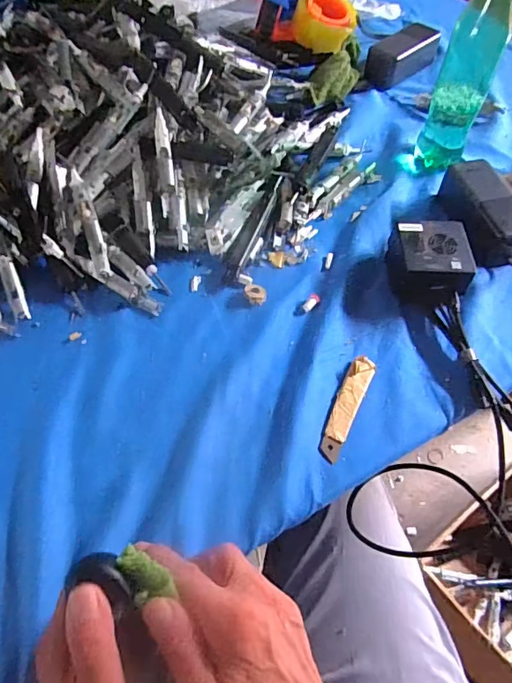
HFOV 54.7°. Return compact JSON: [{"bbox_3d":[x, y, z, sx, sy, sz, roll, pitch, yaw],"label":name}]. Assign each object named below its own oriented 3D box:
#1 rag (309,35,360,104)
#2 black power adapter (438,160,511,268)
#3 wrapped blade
[{"bbox_3d":[0.122,-0.413,0.749,0.067,0.031,0.131,10,55,6],"label":"rag"},{"bbox_3d":[0.264,-0.143,0.561,0.065,0.045,0.147,-14,58,-10],"label":"black power adapter"},{"bbox_3d":[0.083,0.058,0.451,0.022,0.004,0.108,24,61,12],"label":"wrapped blade"}]

